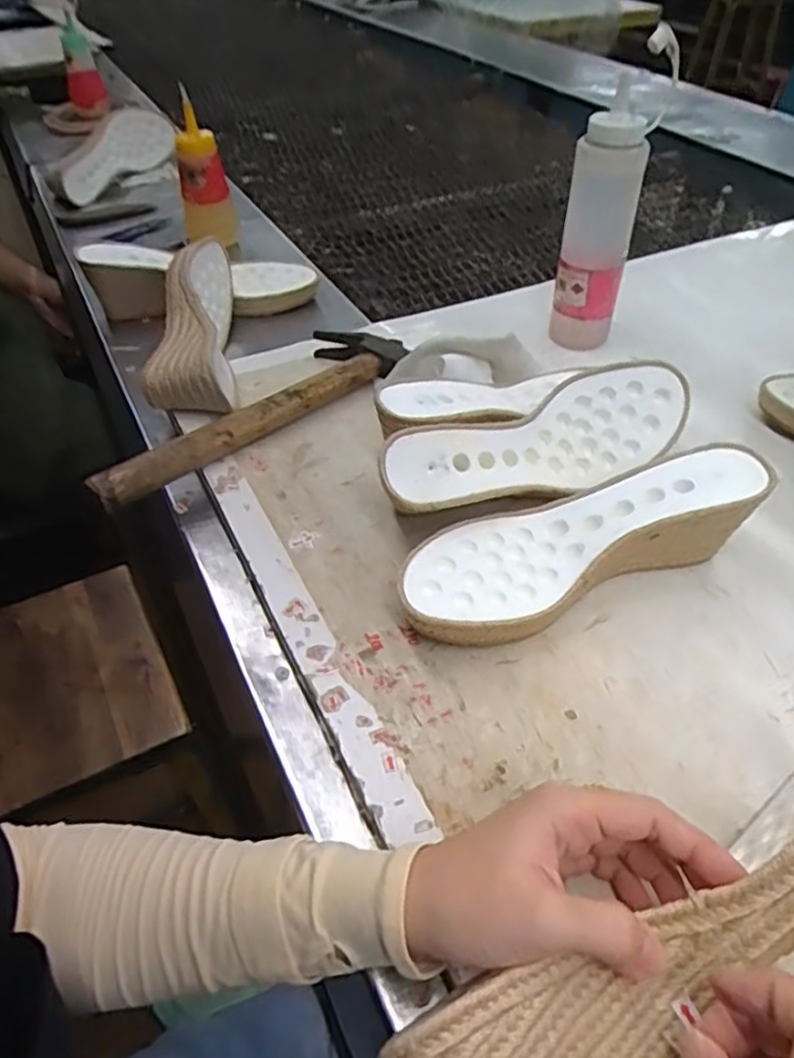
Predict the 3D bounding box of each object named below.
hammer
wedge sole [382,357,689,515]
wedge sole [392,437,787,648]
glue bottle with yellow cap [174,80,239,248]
[{"bbox_3d":[-0.124,-0.106,0.581,0.296,0.038,0.094,-34,54,-28],"label":"hammer"},{"bbox_3d":[0.098,-0.058,0.490,0.234,0.071,0.065,-19,48,-16],"label":"wedge sole"},{"bbox_3d":[0.113,0.006,0.442,0.237,0.061,0.080,-18,48,-15],"label":"wedge sole"},{"bbox_3d":[-0.236,-0.428,0.823,0.062,0.175,0.059,-13,66,-9],"label":"glue bottle with yellow cap"}]

